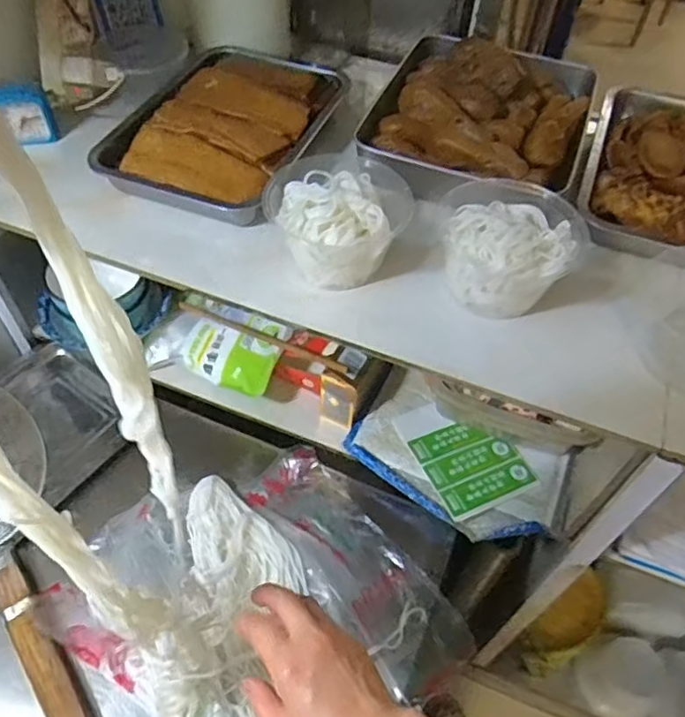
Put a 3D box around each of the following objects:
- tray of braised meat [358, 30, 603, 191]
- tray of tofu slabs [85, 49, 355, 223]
[{"bbox_3d":[0.170,-0.303,0.739,0.244,0.050,0.292,19,54,11],"label":"tray of braised meat"},{"bbox_3d":[-0.129,-0.290,0.742,0.225,0.059,0.314,15,53,8],"label":"tray of tofu slabs"}]

